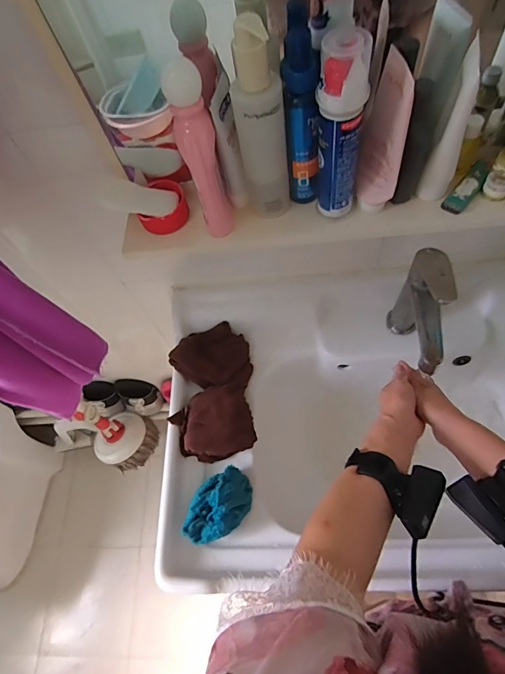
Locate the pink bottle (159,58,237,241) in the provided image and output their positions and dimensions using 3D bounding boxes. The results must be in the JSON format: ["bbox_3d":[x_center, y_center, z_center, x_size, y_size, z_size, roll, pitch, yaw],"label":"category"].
[{"bbox_3d":[-0.048,-0.170,0.386,0.041,0.168,0.040,-9,61,-1],"label":"pink bottle"}]

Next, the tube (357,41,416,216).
[{"bbox_3d":[0.128,-0.196,0.388,0.027,0.142,0.063,-5,61,2],"label":"tube"}]

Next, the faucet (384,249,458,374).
[{"bbox_3d":[0.240,-0.017,0.570,0.038,0.190,0.150,1,61,5],"label":"faucet"}]

